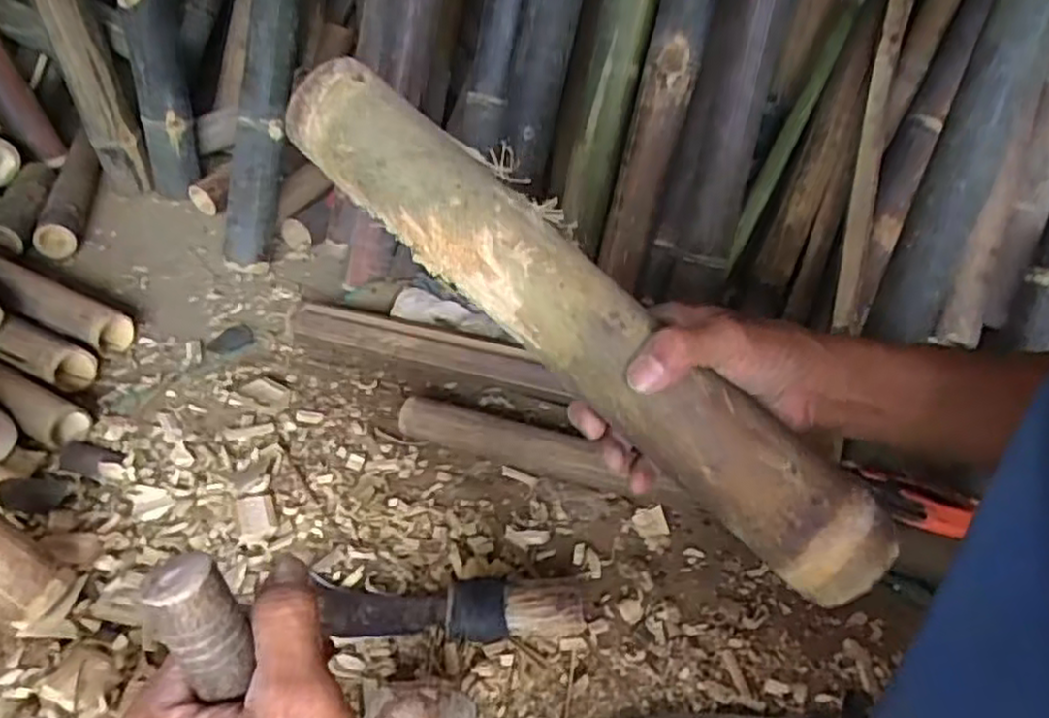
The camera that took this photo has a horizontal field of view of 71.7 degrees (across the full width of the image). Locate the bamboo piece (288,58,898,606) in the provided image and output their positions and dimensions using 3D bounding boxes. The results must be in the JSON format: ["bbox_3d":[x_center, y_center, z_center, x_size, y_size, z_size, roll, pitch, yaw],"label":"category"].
[{"bbox_3d":[0.027,-0.024,0.407,0.405,0.055,0.052,42,44,8],"label":"bamboo piece"}]

